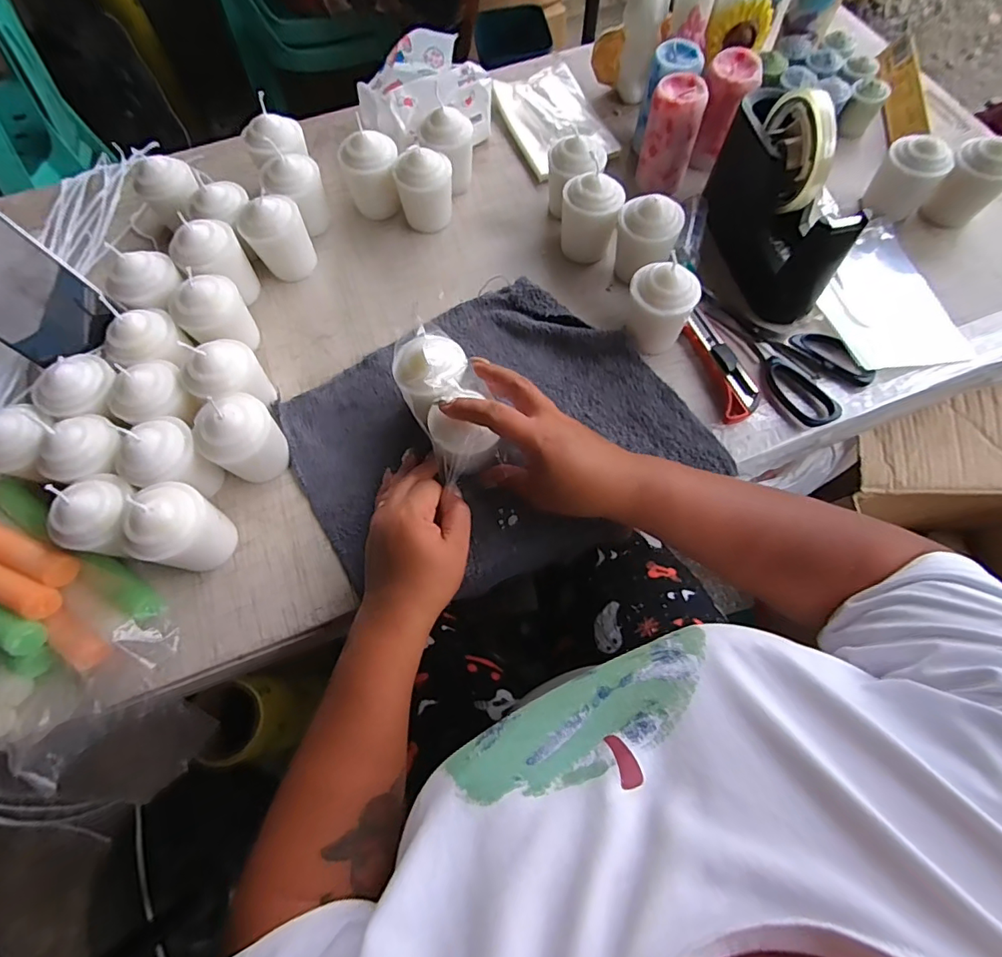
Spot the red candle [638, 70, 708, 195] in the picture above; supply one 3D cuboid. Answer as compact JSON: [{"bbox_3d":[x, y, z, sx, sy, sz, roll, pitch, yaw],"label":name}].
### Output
[{"bbox_3d":[0.174,-0.353,0.513,0.052,0.082,0.057,19,71,9],"label":"red candle"}]

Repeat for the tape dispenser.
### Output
[{"bbox_3d":[0.250,-0.250,0.450,0.050,0.126,0.177,-13,69,-3],"label":"tape dispenser"}]

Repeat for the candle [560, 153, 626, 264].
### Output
[{"bbox_3d":[0.088,-0.254,0.490,0.056,0.073,0.048,26,72,11],"label":"candle"}]

